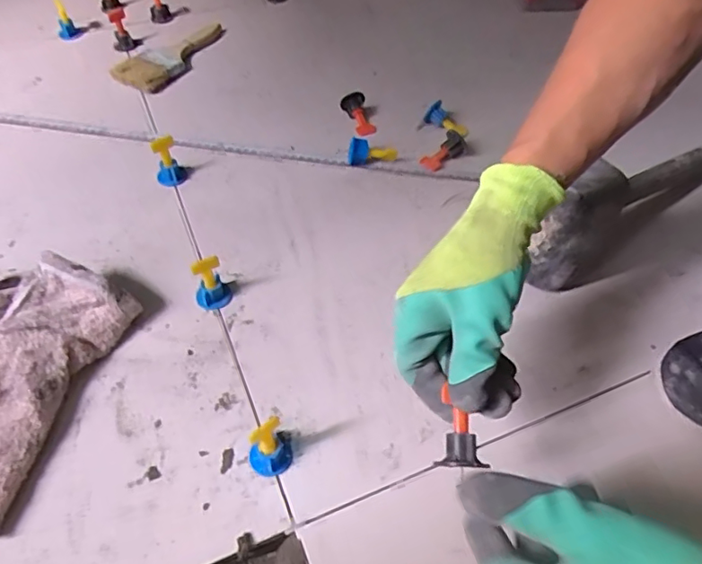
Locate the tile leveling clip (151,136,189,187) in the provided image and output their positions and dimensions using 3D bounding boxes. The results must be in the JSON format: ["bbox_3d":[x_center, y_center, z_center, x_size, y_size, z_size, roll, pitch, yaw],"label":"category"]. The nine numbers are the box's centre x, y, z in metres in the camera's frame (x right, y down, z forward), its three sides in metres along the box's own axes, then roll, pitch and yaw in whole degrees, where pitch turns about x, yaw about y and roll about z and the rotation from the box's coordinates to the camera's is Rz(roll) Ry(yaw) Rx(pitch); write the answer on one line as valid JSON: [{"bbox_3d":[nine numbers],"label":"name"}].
[{"bbox_3d":[-0.205,-0.137,0.622,0.032,0.053,0.035,-19,54,-16],"label":"tile leveling clip"}]

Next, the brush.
[{"bbox_3d":[-0.252,-0.324,0.793,0.071,0.022,0.201,28,56,19],"label":"brush"}]

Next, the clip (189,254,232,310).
[{"bbox_3d":[-0.130,-0.001,0.517,0.031,0.055,0.028,-19,55,-16],"label":"clip"}]

